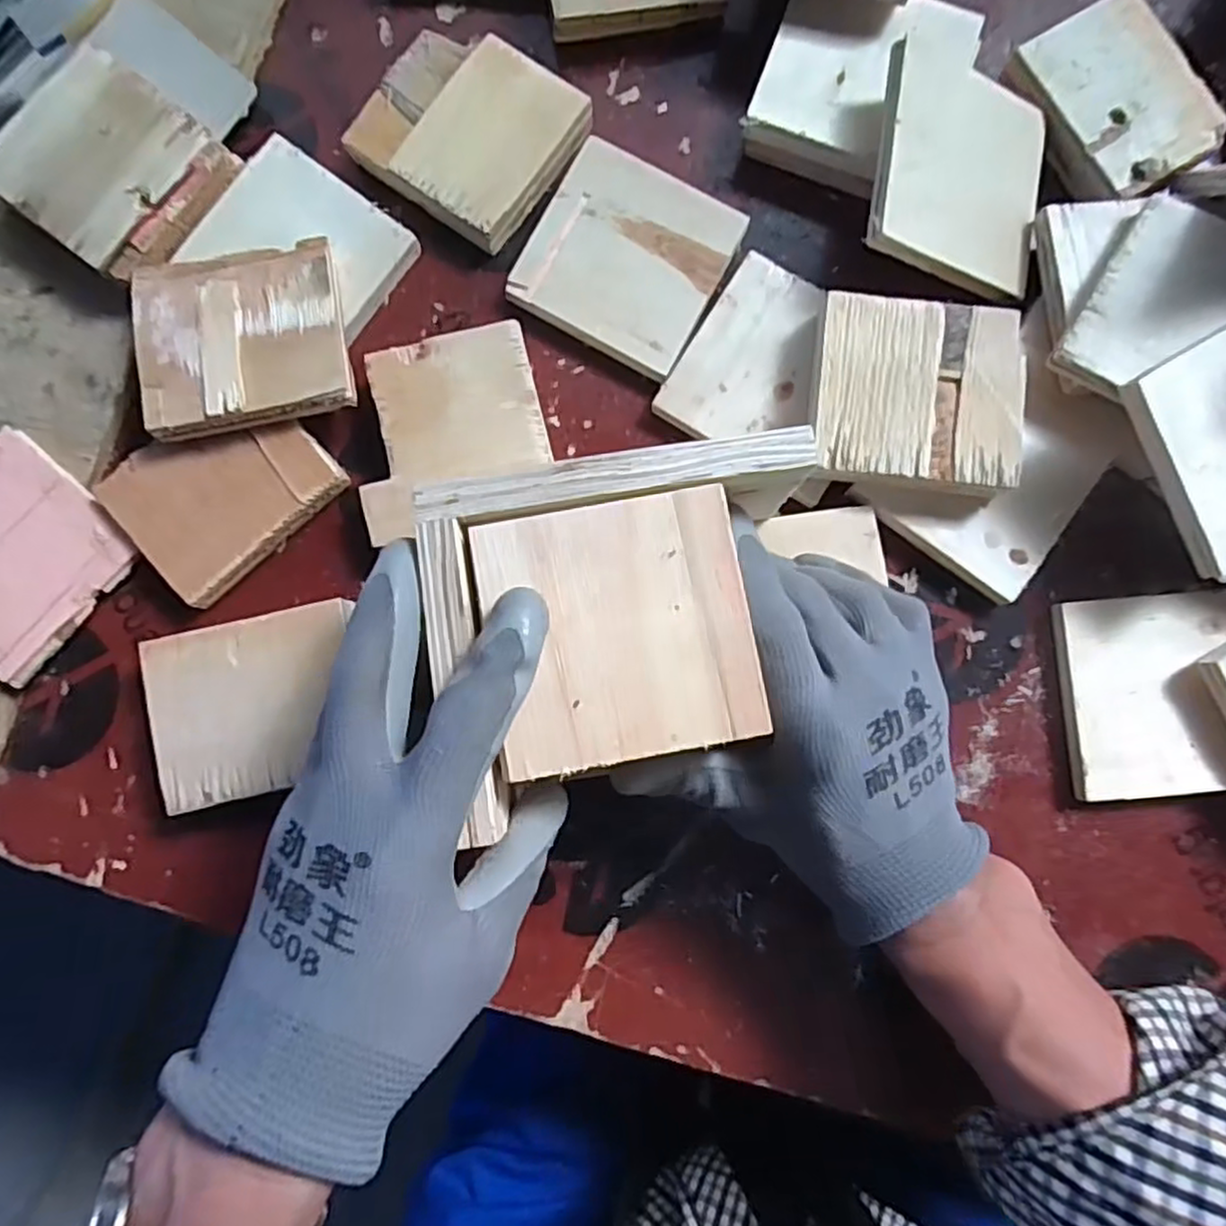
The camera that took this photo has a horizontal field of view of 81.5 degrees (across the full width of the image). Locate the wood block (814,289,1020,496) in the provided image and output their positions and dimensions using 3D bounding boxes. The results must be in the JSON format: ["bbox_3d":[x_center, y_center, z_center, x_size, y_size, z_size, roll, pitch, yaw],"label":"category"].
[{"bbox_3d":[0.136,-0.097,0.324,0.090,0.023,0.082,7,84,-1],"label":"wood block"}]

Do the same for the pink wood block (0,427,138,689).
[{"bbox_3d":[-0.282,-0.026,0.334,0.088,0.008,0.089,41,84,3],"label":"pink wood block"}]

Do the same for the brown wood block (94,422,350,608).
[{"bbox_3d":[-0.181,-0.059,0.332,0.091,0.013,0.071,-40,86,-5],"label":"brown wood block"}]

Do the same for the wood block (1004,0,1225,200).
[{"bbox_3d":[0.242,-0.246,0.347,0.070,0.022,0.092,-30,86,-5],"label":"wood block"}]

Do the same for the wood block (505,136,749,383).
[{"bbox_3d":[0.007,-0.172,0.345,0.091,0.006,0.091,29,84,1],"label":"wood block"}]

